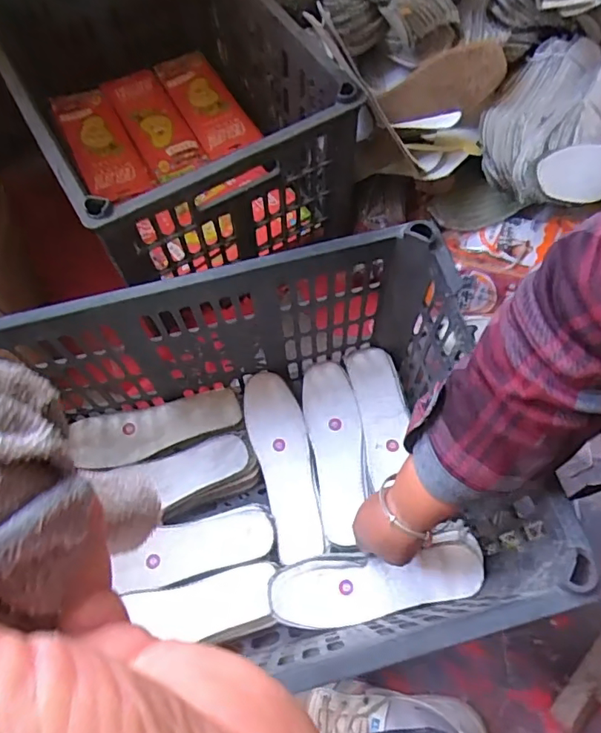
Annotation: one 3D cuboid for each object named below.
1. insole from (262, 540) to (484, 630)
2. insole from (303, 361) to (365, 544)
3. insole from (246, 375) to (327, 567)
[{"bbox_3d":[0.077,0.228,0.541,0.213,0.020,0.067,-11,65,5],"label":"insole"},{"bbox_3d":[0.045,0.101,0.640,0.063,0.022,0.218,-7,65,-1],"label":"insole"},{"bbox_3d":[-0.020,0.116,0.634,0.067,0.014,0.224,-14,71,-5],"label":"insole"}]

